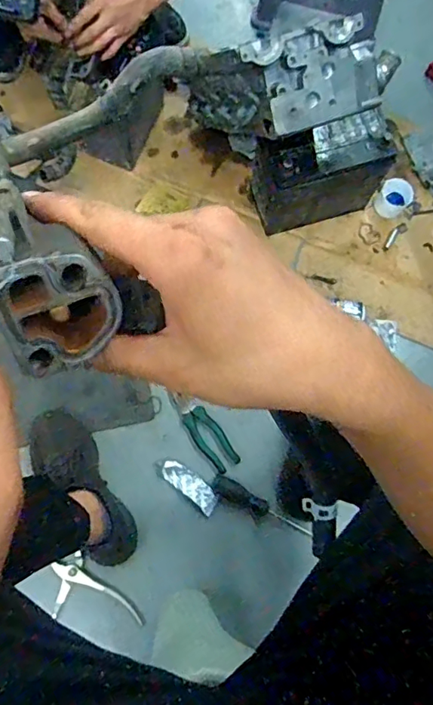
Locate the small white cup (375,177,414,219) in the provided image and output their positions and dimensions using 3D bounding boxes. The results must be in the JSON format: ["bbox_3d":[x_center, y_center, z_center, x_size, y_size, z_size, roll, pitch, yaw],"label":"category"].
[{"bbox_3d":[0.382,-0.331,1.106,0.068,0.050,0.081,38,77,8],"label":"small white cup"}]

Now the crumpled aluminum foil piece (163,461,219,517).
[{"bbox_3d":[-0.047,0.247,0.959,0.122,0.018,0.043,40,77,9],"label":"crumpled aluminum foil piece"}]

